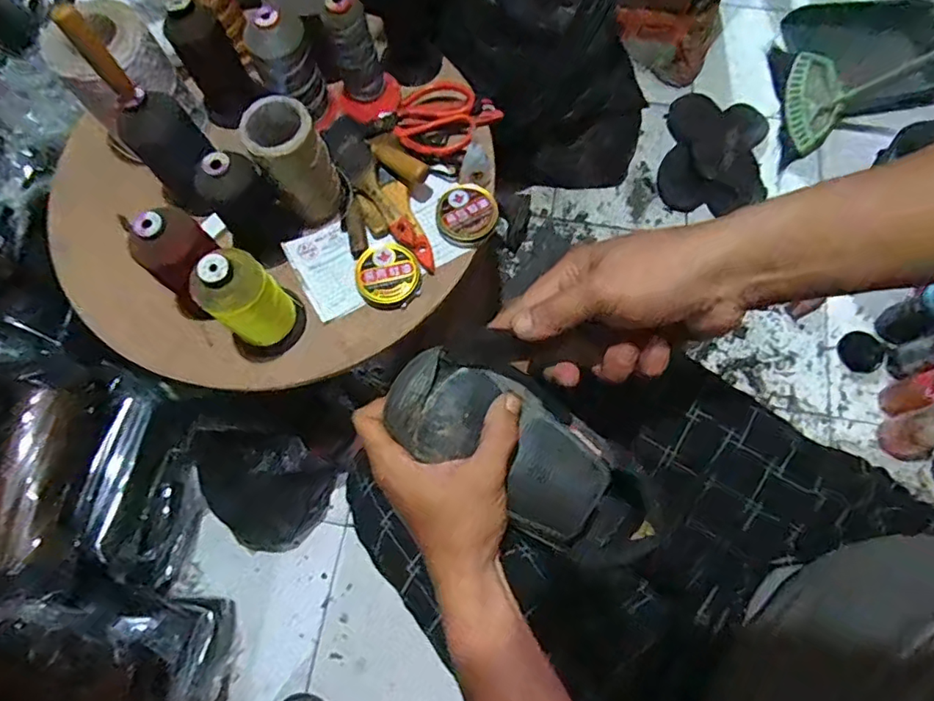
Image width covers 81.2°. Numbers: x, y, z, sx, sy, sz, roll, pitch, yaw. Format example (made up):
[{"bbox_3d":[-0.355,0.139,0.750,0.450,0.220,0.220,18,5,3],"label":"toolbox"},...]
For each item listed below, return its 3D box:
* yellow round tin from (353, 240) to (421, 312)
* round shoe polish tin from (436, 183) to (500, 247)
[{"bbox_3d":[-0.088,-0.084,0.606,0.068,0.020,0.076,0,71,2],"label":"yellow round tin"},{"bbox_3d":[0.000,-0.156,0.626,0.070,0.020,0.067,-1,71,1],"label":"round shoe polish tin"}]

